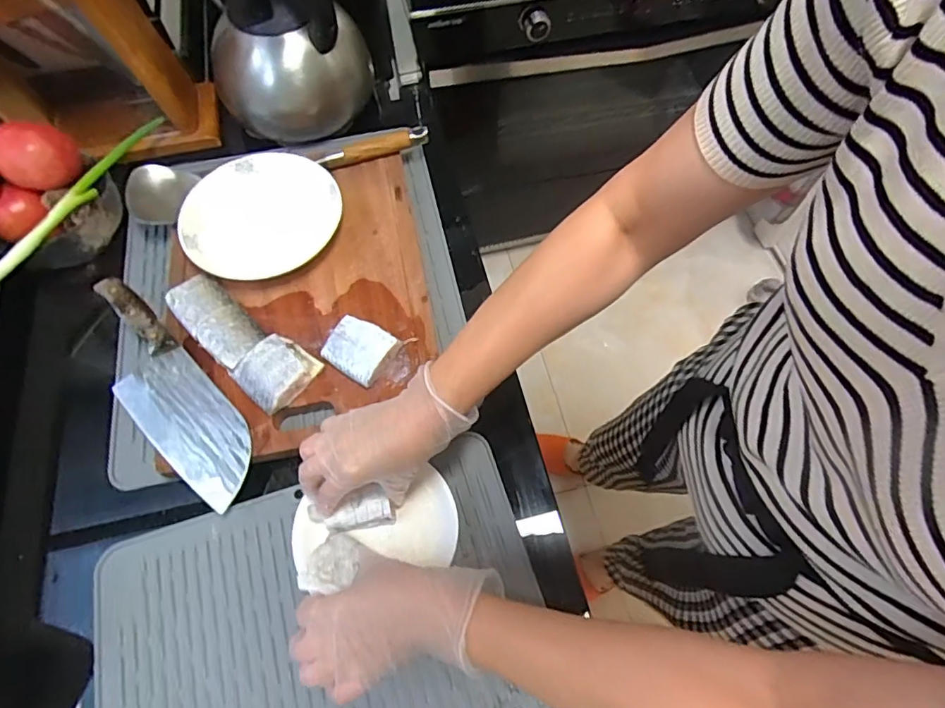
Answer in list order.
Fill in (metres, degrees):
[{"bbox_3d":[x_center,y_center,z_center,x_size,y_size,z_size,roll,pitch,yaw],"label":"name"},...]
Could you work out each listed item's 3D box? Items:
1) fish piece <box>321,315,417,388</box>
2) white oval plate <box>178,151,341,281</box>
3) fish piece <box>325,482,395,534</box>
[{"bbox_3d":[-0.117,-0.010,0.564,0.068,0.026,0.070,31,68,14],"label":"fish piece"},{"bbox_3d":[-0.251,-0.167,0.624,0.184,0.035,0.150,-32,68,-15],"label":"white oval plate"},{"bbox_3d":[-0.107,0.147,0.495,0.065,0.024,0.031,-8,64,-4],"label":"fish piece"}]

